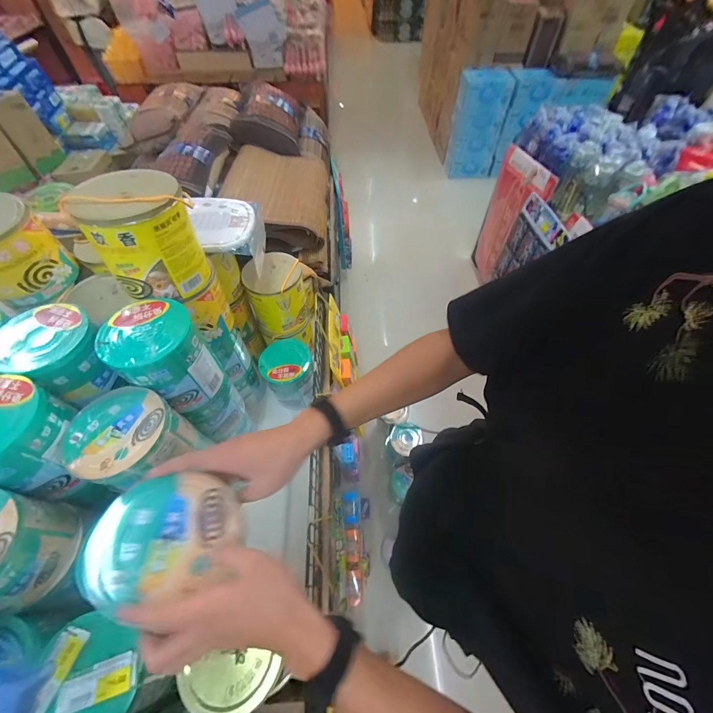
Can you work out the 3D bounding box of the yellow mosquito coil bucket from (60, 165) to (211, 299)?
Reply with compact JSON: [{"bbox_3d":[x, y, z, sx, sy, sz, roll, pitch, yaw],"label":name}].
[{"bbox_3d":[-0.333,-0.191,0.519,0.137,0.154,0.140,39,64,23],"label":"yellow mosquito coil bucket"}]

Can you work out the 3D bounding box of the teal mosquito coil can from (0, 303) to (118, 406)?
[{"bbox_3d":[-0.473,-0.005,0.522,0.139,0.096,0.129,6,56,4],"label":"teal mosquito coil can"}]

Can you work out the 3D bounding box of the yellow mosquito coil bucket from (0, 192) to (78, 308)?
[{"bbox_3d":[-0.624,-0.187,0.574,0.138,0.148,0.146,32,61,20],"label":"yellow mosquito coil bucket"}]

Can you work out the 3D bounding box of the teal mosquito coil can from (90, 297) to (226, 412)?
[{"bbox_3d":[-0.317,0.002,0.547,0.126,0.154,0.125,0,55,0],"label":"teal mosquito coil can"}]

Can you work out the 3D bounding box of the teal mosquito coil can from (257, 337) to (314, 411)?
[{"bbox_3d":[-0.173,0.052,0.882,0.119,0.139,0.134,-10,56,-7],"label":"teal mosquito coil can"}]

